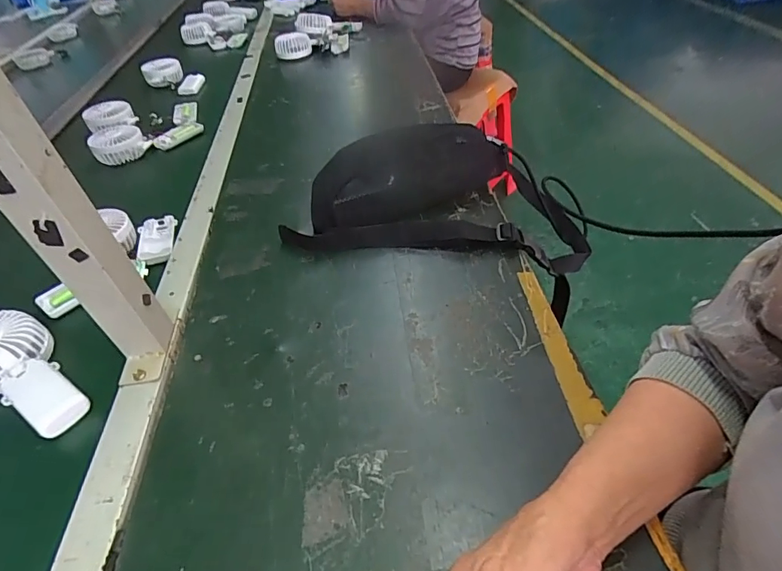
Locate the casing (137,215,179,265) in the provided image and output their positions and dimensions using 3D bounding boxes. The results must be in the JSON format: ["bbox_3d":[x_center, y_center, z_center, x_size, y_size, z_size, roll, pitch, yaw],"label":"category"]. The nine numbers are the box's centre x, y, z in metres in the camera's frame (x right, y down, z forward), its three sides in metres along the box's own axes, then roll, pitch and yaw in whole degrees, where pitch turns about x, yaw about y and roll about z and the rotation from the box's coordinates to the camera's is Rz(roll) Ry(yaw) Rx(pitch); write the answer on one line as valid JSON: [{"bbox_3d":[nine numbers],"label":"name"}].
[{"bbox_3d":[-0.325,-0.064,0.616,0.049,0.011,0.095,-16,46,-8],"label":"casing"}]

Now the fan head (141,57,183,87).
[{"bbox_3d":[-0.560,-0.526,1.087,0.089,0.043,0.092,-24,47,-16],"label":"fan head"}]

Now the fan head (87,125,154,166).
[{"bbox_3d":[-0.509,-0.263,0.820,0.100,0.041,0.089,29,55,31],"label":"fan head"}]

